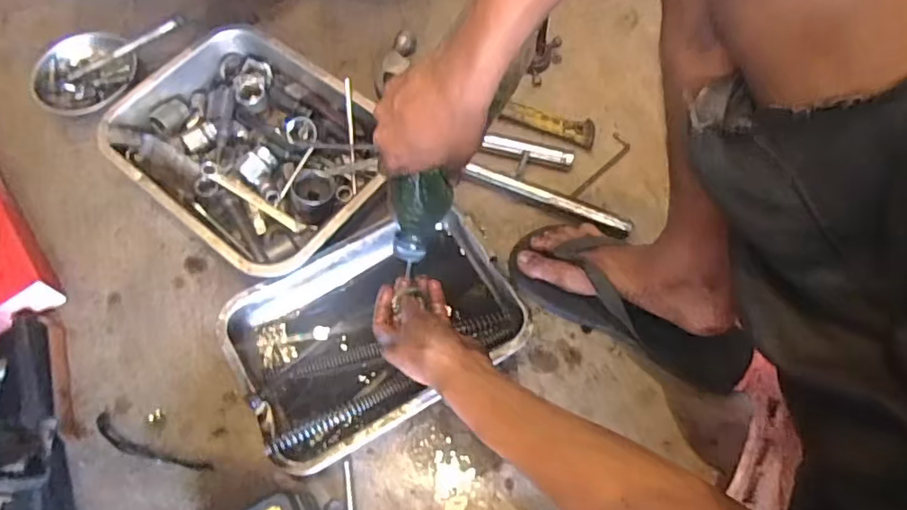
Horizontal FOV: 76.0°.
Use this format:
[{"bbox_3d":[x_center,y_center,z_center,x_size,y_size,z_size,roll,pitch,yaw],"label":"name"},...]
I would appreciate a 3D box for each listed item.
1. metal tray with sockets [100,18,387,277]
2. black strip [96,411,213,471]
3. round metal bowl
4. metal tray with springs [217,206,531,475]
[{"bbox_3d":[-0.254,-0.135,0.743,0.345,0.075,0.251,36,71,18],"label":"metal tray with sockets"},{"bbox_3d":[-0.324,0.206,0.616,0.142,0.004,0.025,20,65,14],"label":"black strip"},{"bbox_3d":[-0.526,-0.254,0.839,0.140,0.042,0.144,-1,64,2],"label":"round metal bowl"},{"bbox_3d":[-0.084,0.081,0.640,0.302,0.060,0.212,-30,67,-12],"label":"metal tray with springs"}]

